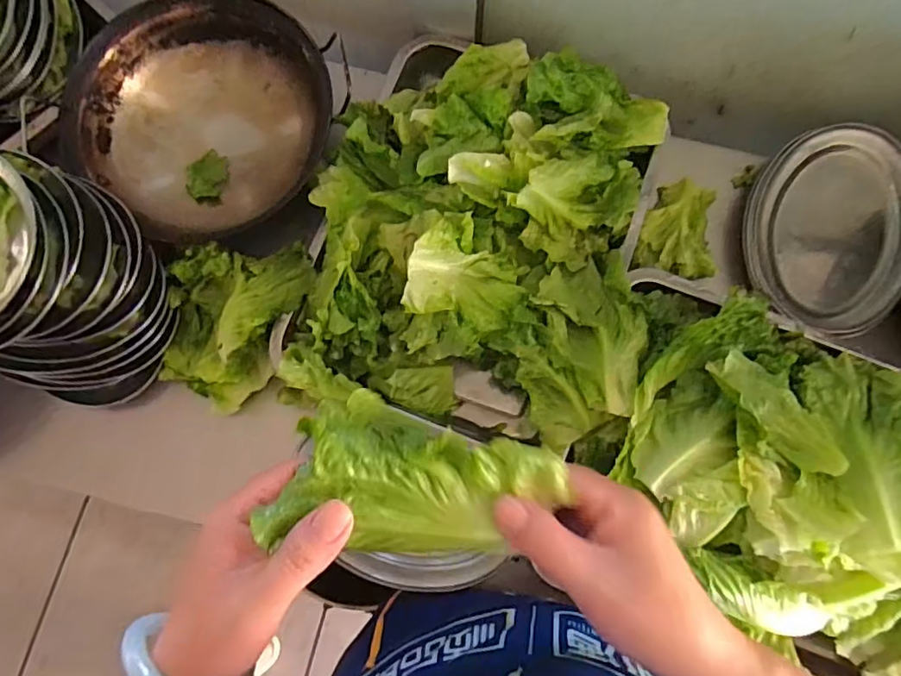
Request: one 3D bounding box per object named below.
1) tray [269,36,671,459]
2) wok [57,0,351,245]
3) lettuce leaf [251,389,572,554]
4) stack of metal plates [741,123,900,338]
[{"bbox_3d":[0.029,-0.102,0.520,0.312,0.110,0.381,14,79,3],"label":"tray"},{"bbox_3d":[-0.245,-0.222,0.560,0.243,0.076,0.237,0,78,0],"label":"wok"},{"bbox_3d":[-0.015,0.075,0.280,0.139,0.041,0.077,8,79,2],"label":"lettuce leaf"},{"bbox_3d":[0.371,-0.103,0.538,0.154,0.030,0.191,12,92,14],"label":"stack of metal plates"}]

